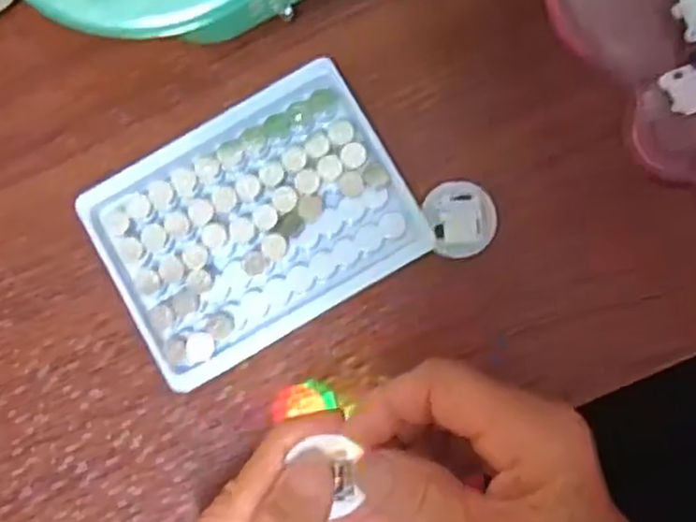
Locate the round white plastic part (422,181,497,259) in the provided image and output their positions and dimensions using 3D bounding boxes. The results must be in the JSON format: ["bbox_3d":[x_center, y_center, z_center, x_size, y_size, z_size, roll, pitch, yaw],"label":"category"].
[{"bbox_3d":[0.050,-0.019,0.309,0.029,0.013,0.033,-16,84,2],"label":"round white plastic part"}]

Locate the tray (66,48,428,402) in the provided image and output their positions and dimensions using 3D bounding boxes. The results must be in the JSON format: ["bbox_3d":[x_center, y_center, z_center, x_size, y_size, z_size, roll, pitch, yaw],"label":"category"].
[{"bbox_3d":[-0.041,-0.017,0.312,0.129,0.008,0.097,-30,87,0],"label":"tray"}]

